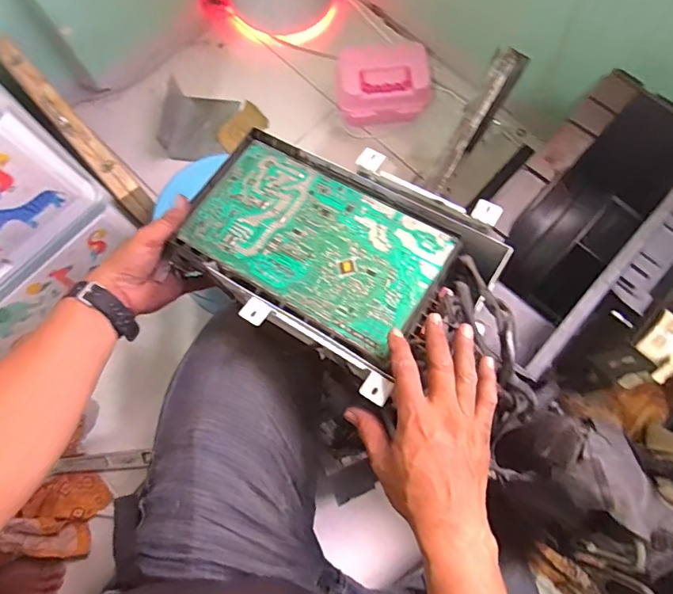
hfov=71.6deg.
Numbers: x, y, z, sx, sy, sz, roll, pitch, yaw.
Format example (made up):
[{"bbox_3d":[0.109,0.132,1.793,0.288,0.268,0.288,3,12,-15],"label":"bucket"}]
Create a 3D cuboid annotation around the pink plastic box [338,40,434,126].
[{"bbox_3d":[0.092,-0.406,0.904,0.178,0.083,0.130,-4,75,0],"label":"pink plastic box"}]

